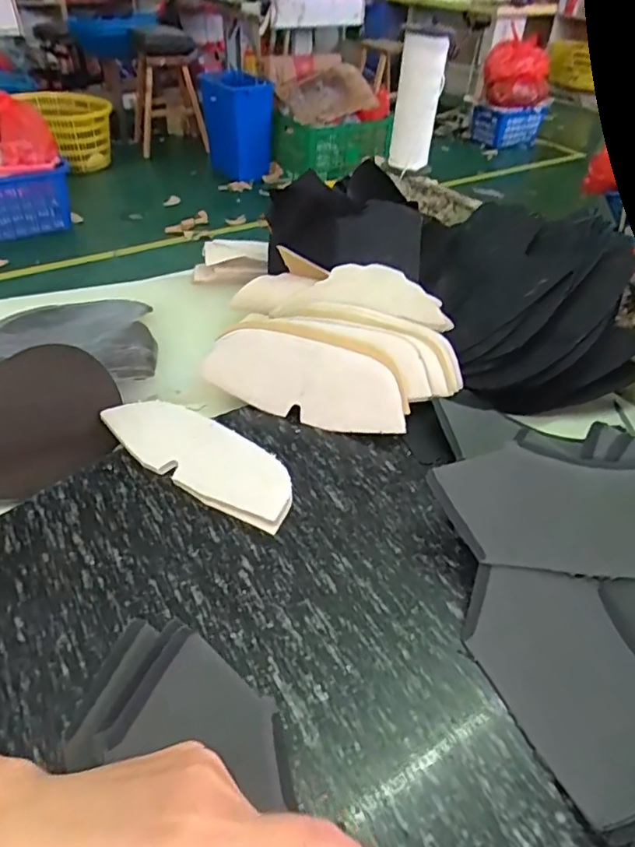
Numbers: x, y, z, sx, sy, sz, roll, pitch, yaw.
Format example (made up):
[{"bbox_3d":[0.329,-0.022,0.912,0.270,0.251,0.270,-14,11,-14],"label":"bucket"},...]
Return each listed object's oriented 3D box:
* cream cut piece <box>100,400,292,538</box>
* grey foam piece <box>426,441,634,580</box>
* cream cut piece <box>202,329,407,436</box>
[{"bbox_3d":[-0.086,0.020,0.403,0.170,0.013,0.059,27,47,25],"label":"cream cut piece"},{"bbox_3d":[0.134,0.049,0.318,0.131,0.013,0.069,4,65,23],"label":"grey foam piece"},{"bbox_3d":[-0.010,-0.036,0.440,0.162,0.067,0.012,15,6,13],"label":"cream cut piece"}]

